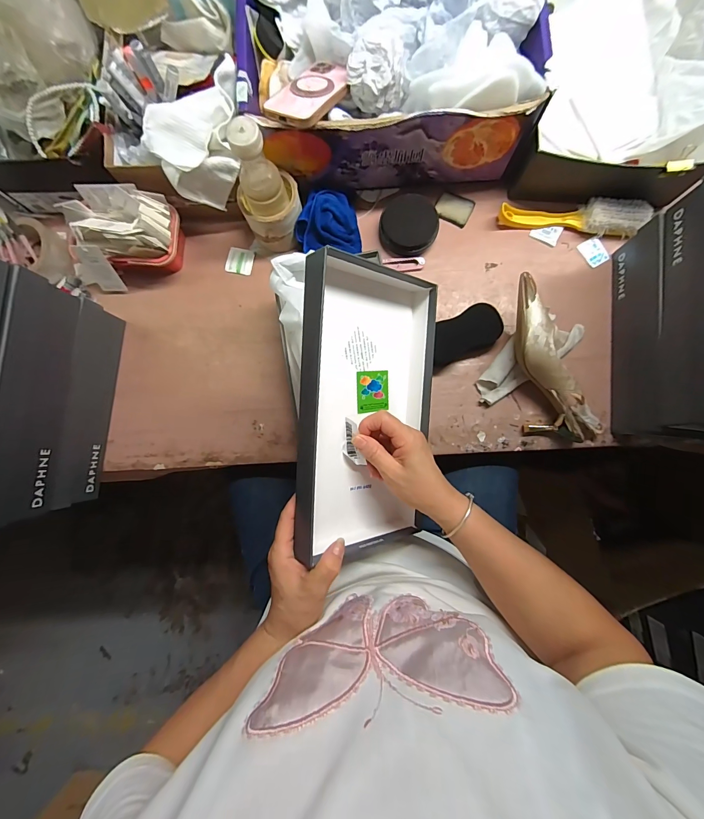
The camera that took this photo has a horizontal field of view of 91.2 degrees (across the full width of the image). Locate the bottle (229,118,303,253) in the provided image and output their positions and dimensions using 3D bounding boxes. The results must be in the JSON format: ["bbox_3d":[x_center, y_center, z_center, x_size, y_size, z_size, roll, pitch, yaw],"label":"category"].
[{"bbox_3d":[-0.122,-0.302,0.490,0.088,0.180,0.069,-12,85,1],"label":"bottle"}]

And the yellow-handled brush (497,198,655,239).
[{"bbox_3d":[0.348,-0.304,0.550,0.221,0.040,0.048,6,85,2],"label":"yellow-handled brush"}]

